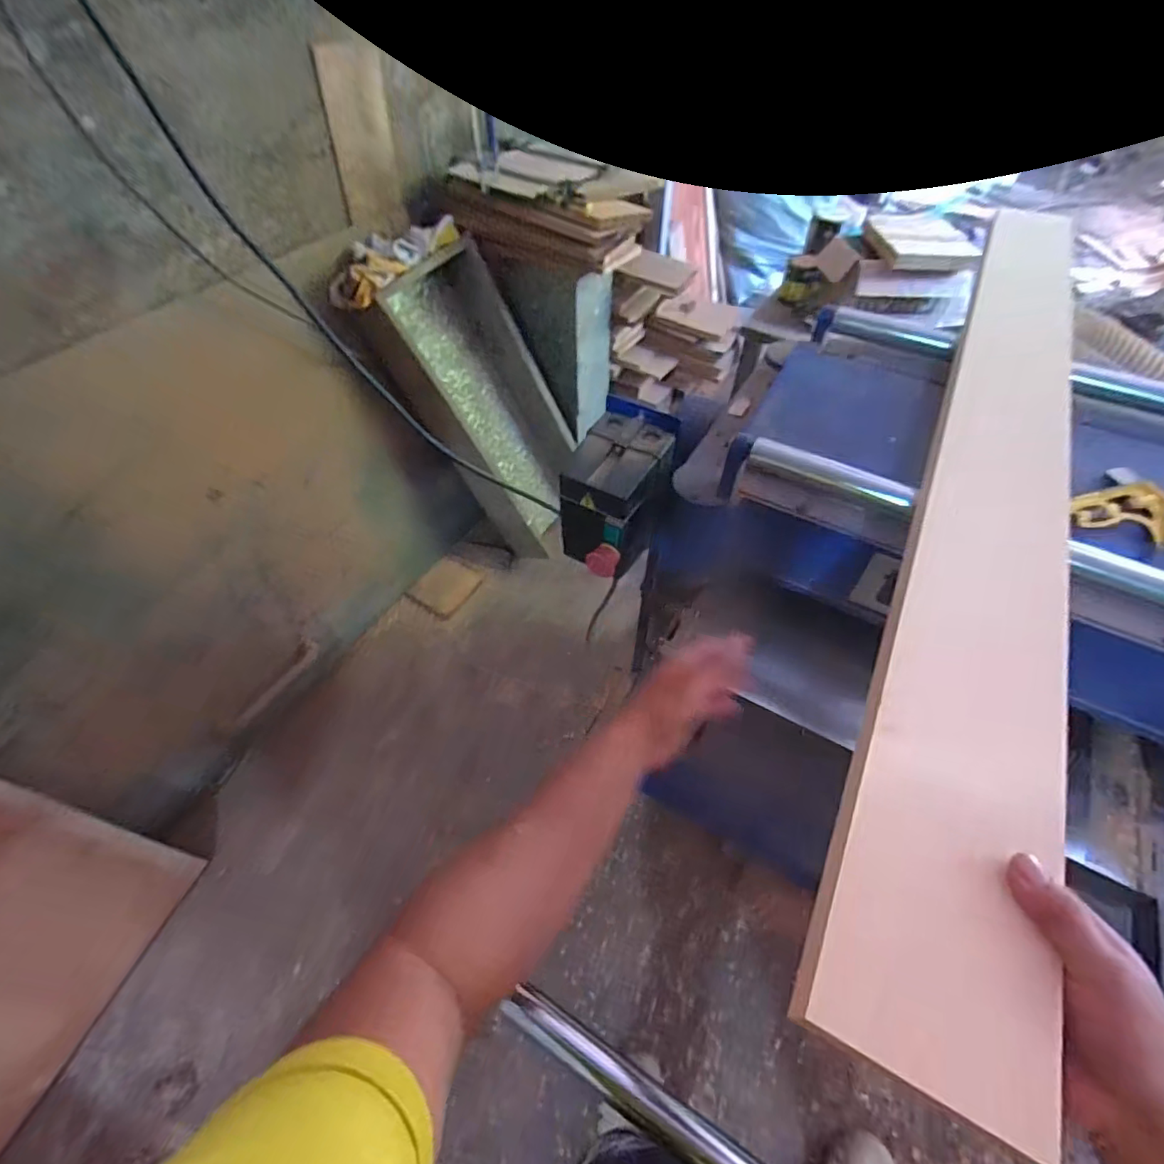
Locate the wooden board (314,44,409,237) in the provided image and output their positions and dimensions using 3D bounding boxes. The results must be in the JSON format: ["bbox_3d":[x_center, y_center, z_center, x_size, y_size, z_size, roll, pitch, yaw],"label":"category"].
[{"bbox_3d":[-0.490,-0.977,1.238,0.010,0.332,0.175,19,46,22],"label":"wooden board"}]

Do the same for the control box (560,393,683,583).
[{"bbox_3d":[0.043,-0.101,0.688,0.098,0.161,0.172,24,58,17],"label":"control box"}]

